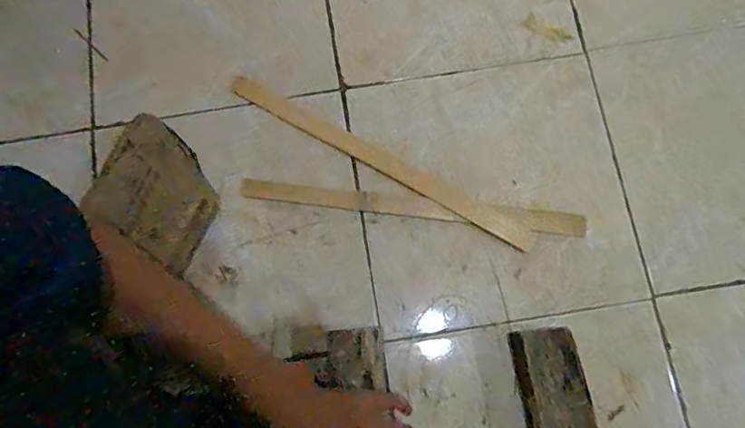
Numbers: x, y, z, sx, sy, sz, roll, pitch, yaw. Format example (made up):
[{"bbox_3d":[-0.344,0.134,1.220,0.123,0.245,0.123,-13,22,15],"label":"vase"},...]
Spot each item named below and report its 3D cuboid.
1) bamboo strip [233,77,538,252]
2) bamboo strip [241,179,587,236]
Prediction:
[{"bbox_3d":[0.006,-0.062,0.600,0.387,0.005,0.029,29,79,8],"label":"bamboo strip"},{"bbox_3d":[0.043,-0.008,0.584,0.377,0.006,0.024,7,76,3],"label":"bamboo strip"}]

